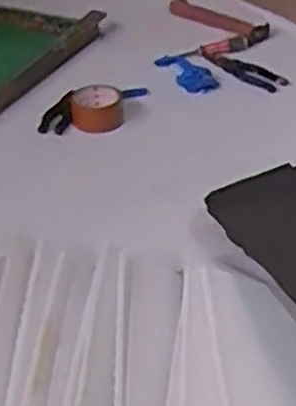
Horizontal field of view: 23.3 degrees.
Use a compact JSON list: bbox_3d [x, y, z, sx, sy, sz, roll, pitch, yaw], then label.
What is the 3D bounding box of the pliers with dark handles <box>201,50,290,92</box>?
[{"bbox_3d":[0.187,-0.267,1.432,0.056,0.022,0.221,-27,43,-30],"label":"pliers with dark handles"}]

